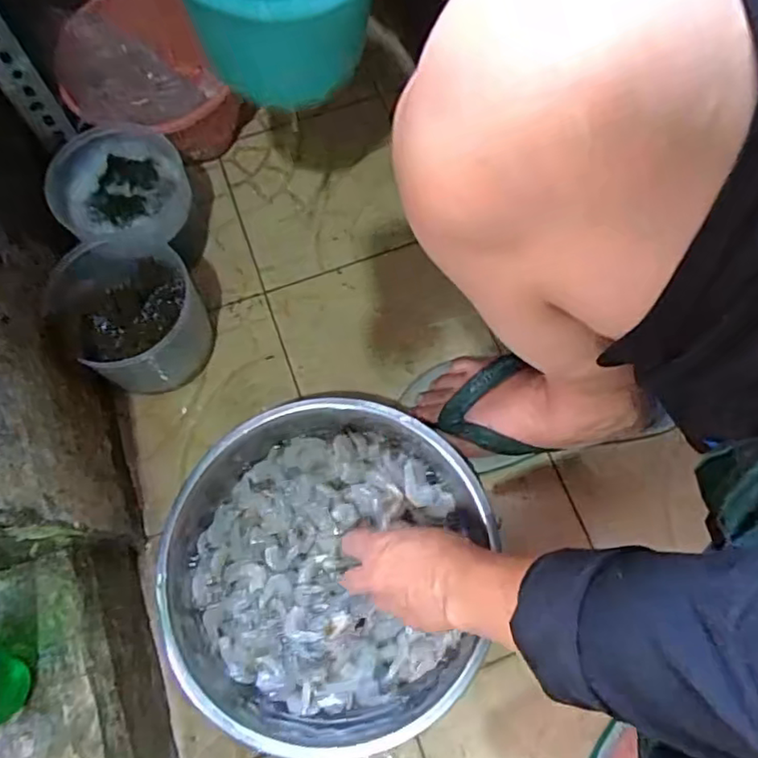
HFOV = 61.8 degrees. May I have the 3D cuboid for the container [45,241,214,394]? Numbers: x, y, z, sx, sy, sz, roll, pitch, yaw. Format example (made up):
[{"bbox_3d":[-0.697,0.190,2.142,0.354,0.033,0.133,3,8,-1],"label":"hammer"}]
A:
[{"bbox_3d":[-0.217,-0.053,0.581,0.111,0.124,0.132,-26,73,-7],"label":"container"}]

